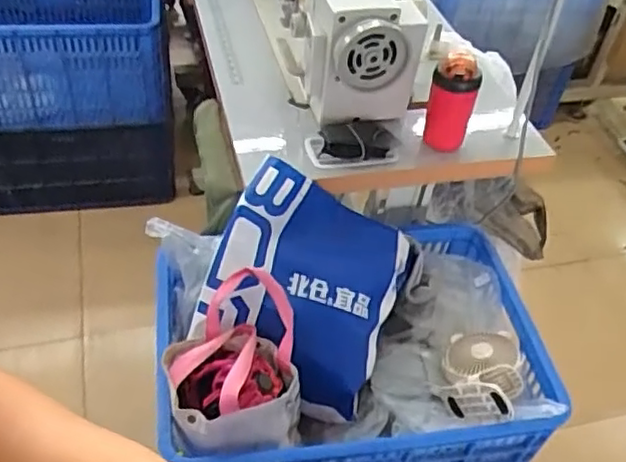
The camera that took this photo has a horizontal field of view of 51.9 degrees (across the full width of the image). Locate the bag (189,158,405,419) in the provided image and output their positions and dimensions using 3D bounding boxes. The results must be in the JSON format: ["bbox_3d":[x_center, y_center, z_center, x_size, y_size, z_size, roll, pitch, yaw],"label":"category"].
[{"bbox_3d":[-0.015,0.091,0.971,0.291,0.134,0.310,27,86,-6],"label":"bag"}]

